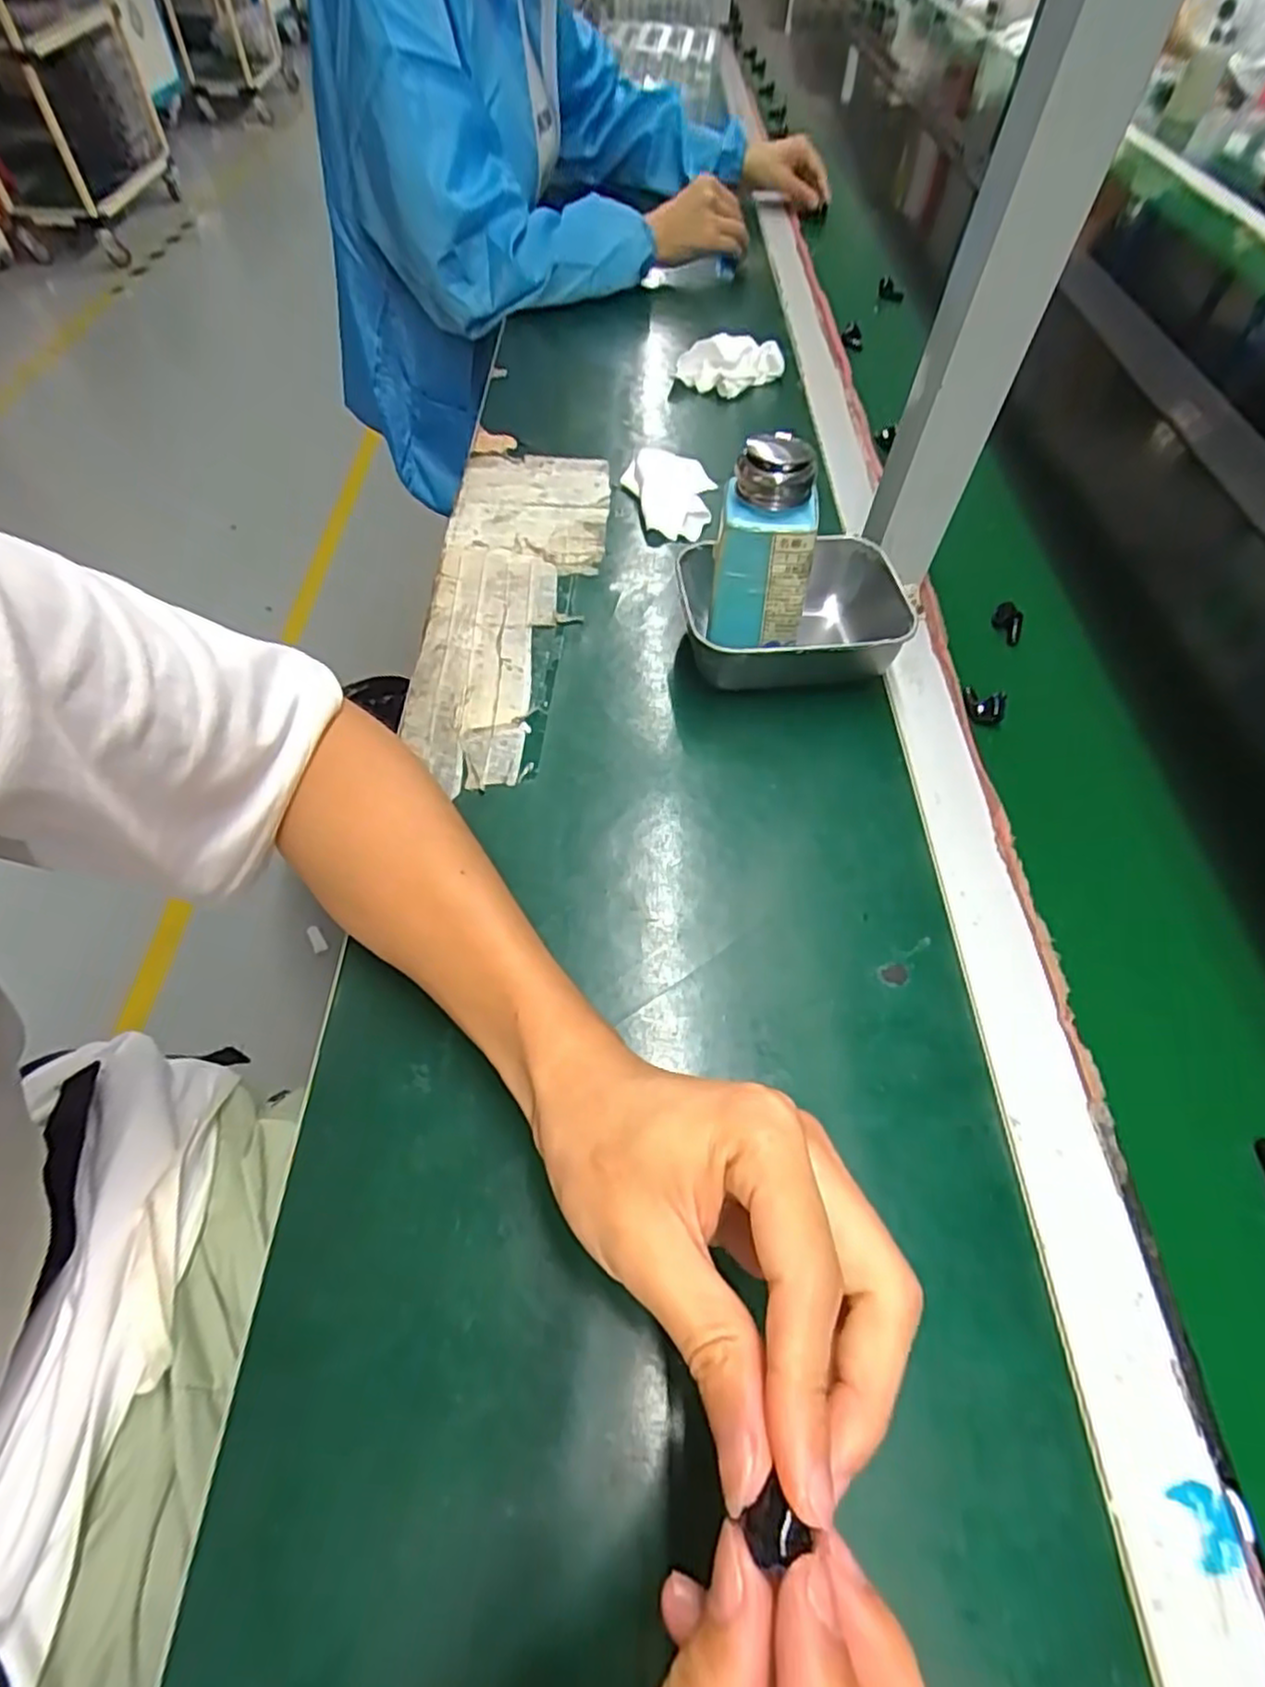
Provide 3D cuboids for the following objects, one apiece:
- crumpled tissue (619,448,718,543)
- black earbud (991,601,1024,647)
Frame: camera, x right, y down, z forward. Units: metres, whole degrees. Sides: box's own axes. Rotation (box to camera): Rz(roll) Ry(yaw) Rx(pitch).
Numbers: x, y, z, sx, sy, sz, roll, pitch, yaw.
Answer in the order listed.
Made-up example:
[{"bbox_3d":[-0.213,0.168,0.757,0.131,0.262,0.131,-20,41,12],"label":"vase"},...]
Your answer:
[{"bbox_3d":[0.027,-0.275,0.560,0.070,0.019,0.097,6,55,1],"label":"crumpled tissue"},{"bbox_3d":[0.260,-0.152,0.497,0.021,0.016,0.024,23,57,12],"label":"black earbud"}]

